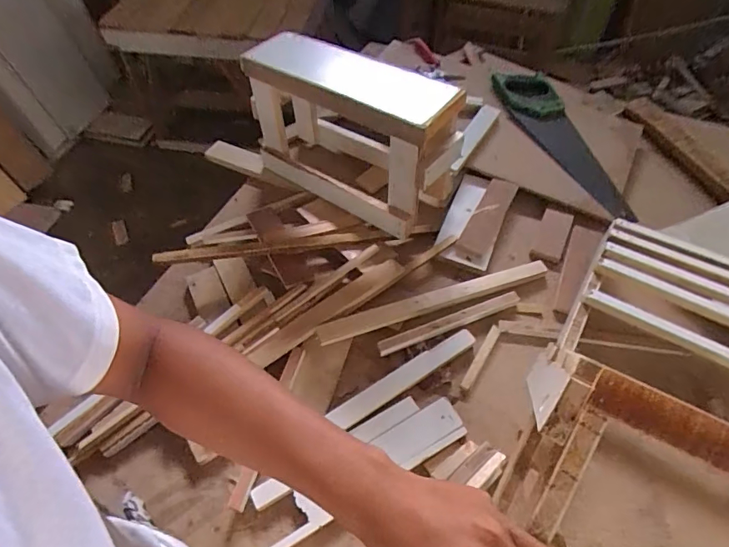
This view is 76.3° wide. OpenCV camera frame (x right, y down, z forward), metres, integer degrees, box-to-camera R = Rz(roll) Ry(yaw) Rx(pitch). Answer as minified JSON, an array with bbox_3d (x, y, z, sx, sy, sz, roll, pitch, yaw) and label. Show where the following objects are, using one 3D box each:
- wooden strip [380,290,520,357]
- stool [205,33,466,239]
[{"bbox_3d":[0.137,0.081,0.746,0.241,0.015,0.025,-19,59,-9],"label":"wooden strip"},{"bbox_3d":[-0.067,-0.273,0.865,0.497,0.265,0.176,29,59,19],"label":"stool"}]

